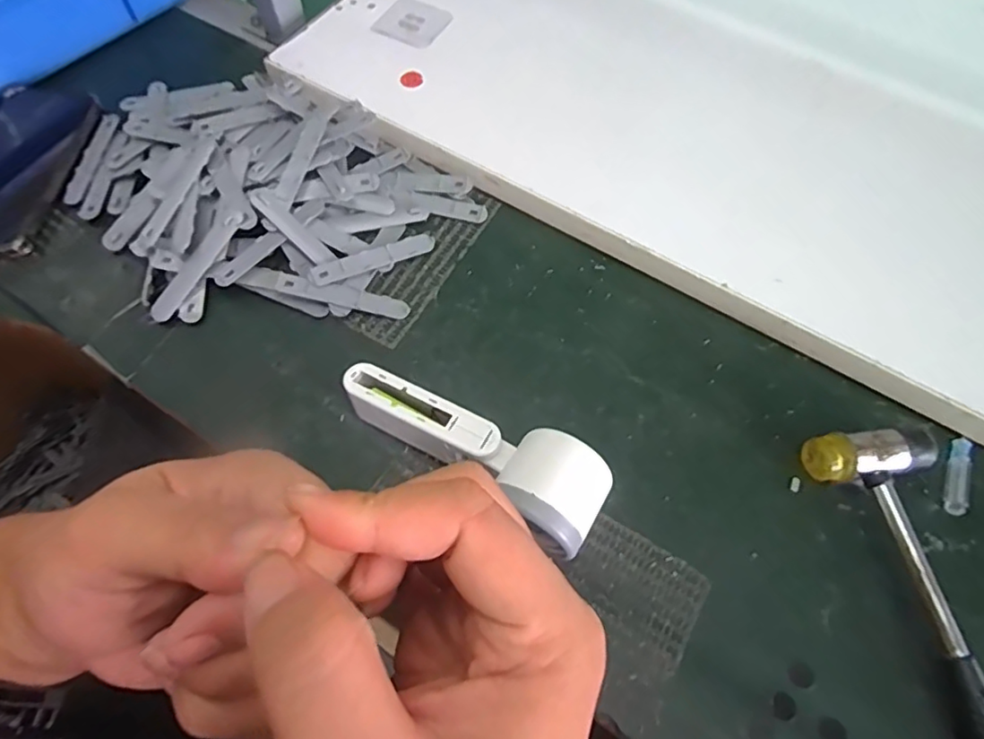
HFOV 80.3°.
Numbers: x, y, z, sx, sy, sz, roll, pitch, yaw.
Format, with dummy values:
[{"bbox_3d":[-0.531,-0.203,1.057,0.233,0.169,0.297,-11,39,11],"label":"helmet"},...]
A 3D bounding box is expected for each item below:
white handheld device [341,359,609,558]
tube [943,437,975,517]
[{"bbox_3d":[-0.011,0.043,0.347,0.163,0.055,0.053,31,68,14],"label":"white handheld device"},{"bbox_3d":[0.297,0.068,0.371,0.013,0.012,0.055,24,66,11],"label":"tube"}]

